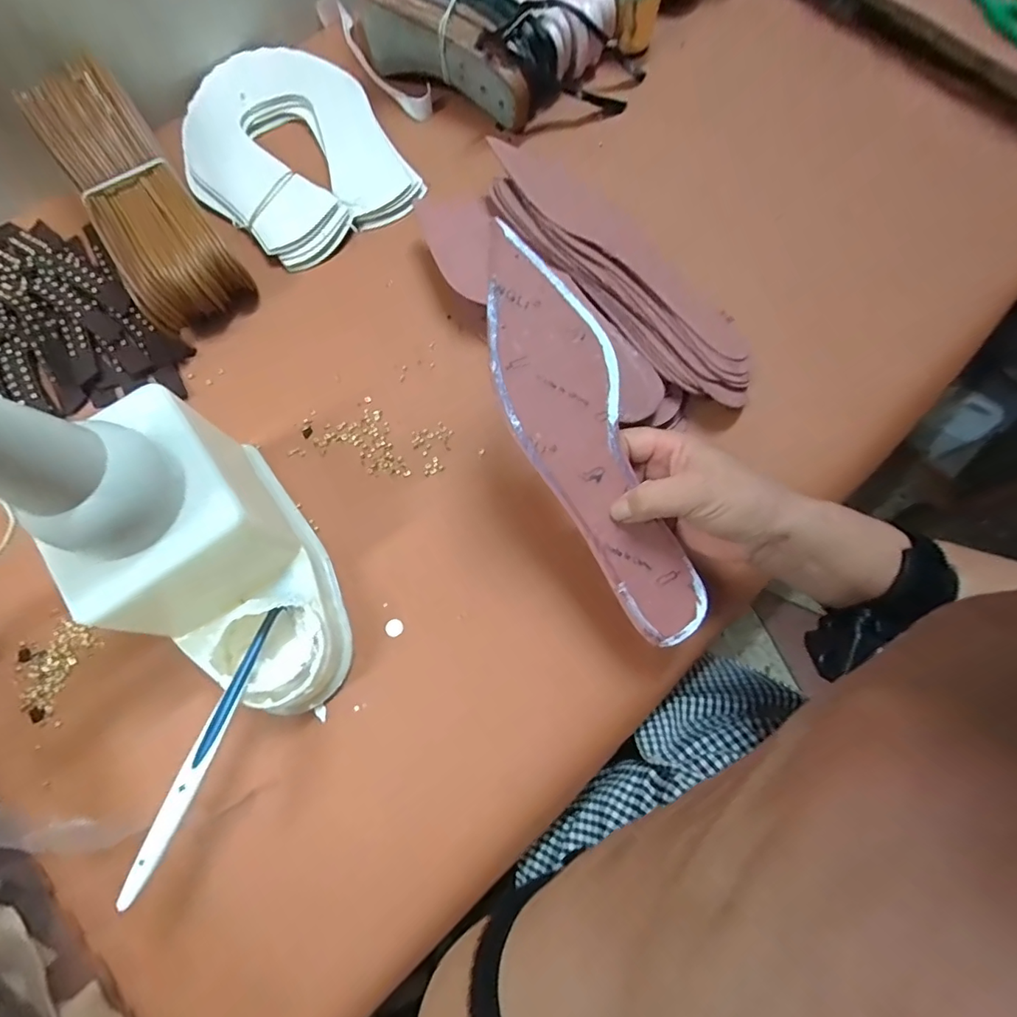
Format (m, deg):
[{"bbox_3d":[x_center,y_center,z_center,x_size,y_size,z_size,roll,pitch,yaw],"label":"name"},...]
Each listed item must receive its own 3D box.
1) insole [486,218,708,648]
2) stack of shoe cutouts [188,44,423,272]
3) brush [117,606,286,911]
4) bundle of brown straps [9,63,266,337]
[{"bbox_3d":[0.049,-0.035,0.301,0.071,0.008,0.255,-26,95,-6],"label":"insole"},{"bbox_3d":[-0.213,-0.347,0.487,0.182,0.025,0.249,-29,74,-7],"label":"stack of shoe cutouts"},{"bbox_3d":[-0.171,0.130,0.288,0.011,0.012,0.155,12,56,5],"label":"brush"},{"bbox_3d":[-0.312,-0.265,0.419,0.080,0.072,0.239,-33,75,-8],"label":"bundle of brown straps"}]

